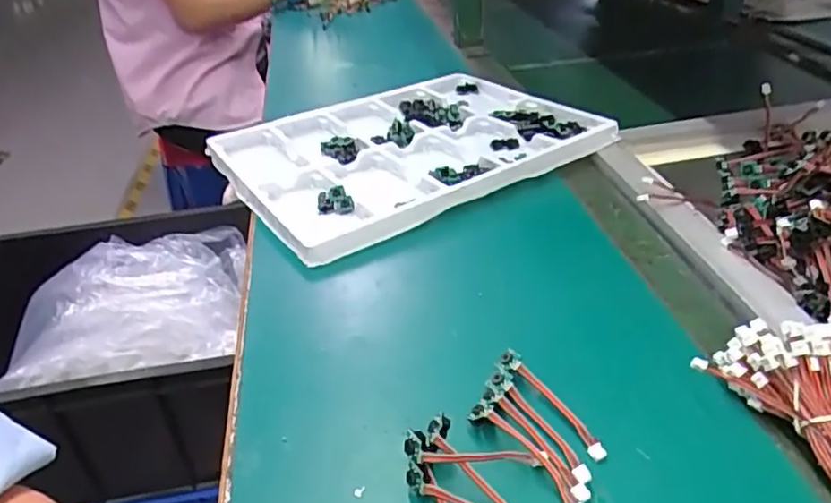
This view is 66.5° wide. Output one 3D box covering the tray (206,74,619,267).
[{"bbox_3d":[-0.016,-0.121,0.692,0.360,0.024,0.303,-22,37,-26],"label":"tray"}]

